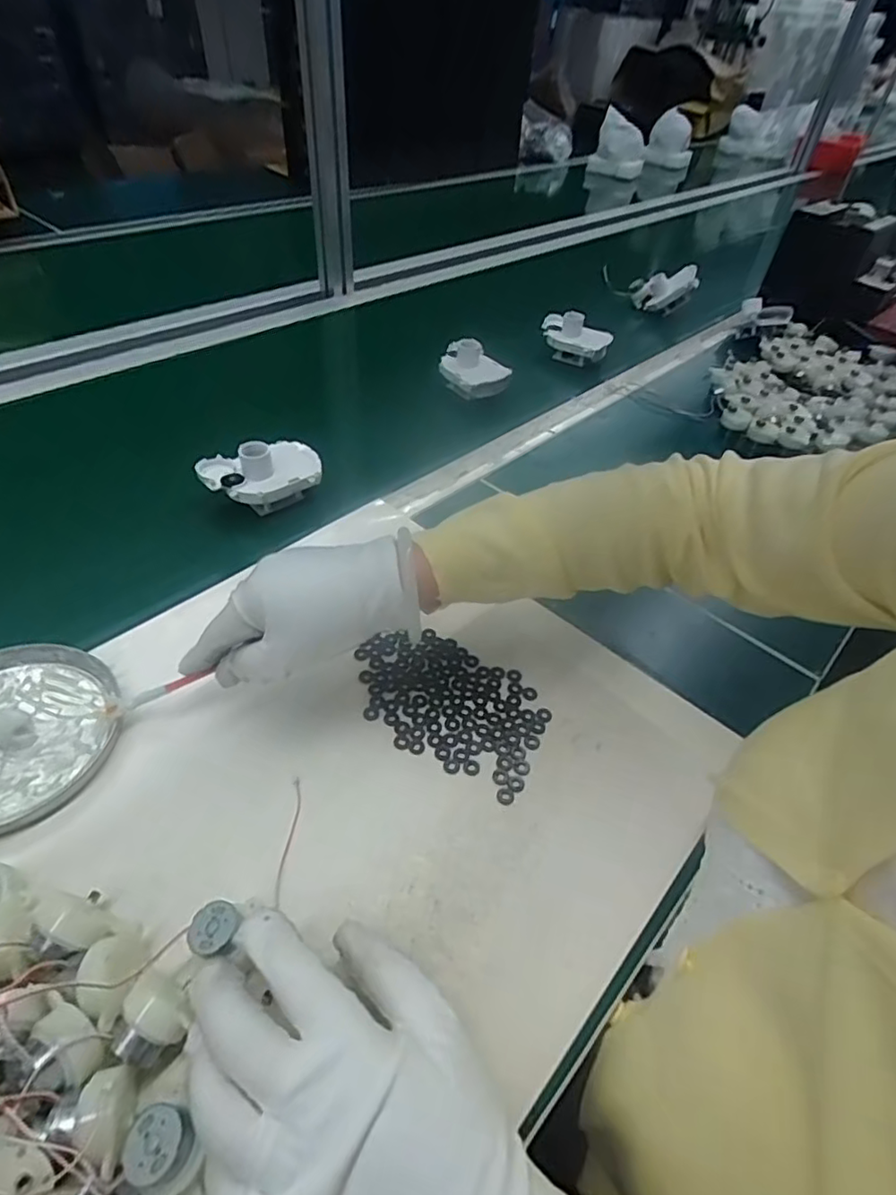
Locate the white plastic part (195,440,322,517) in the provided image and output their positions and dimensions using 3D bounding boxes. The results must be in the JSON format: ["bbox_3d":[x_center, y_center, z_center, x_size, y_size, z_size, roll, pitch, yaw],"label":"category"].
[{"bbox_3d":[-0.173,-0.116,0.546,0.103,0.053,0.062,-19,51,-22],"label":"white plastic part"}]

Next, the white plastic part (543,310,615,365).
[{"bbox_3d":[0.182,-0.373,0.835,0.099,0.056,0.057,15,47,9],"label":"white plastic part"}]

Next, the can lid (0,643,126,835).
[{"bbox_3d":[-0.279,0.085,0.372,0.129,0.012,0.127,3,46,-3],"label":"can lid"}]

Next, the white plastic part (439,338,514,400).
[{"bbox_3d":[0.031,-0.284,0.733,0.084,0.048,0.055,28,50,20],"label":"white plastic part"}]

